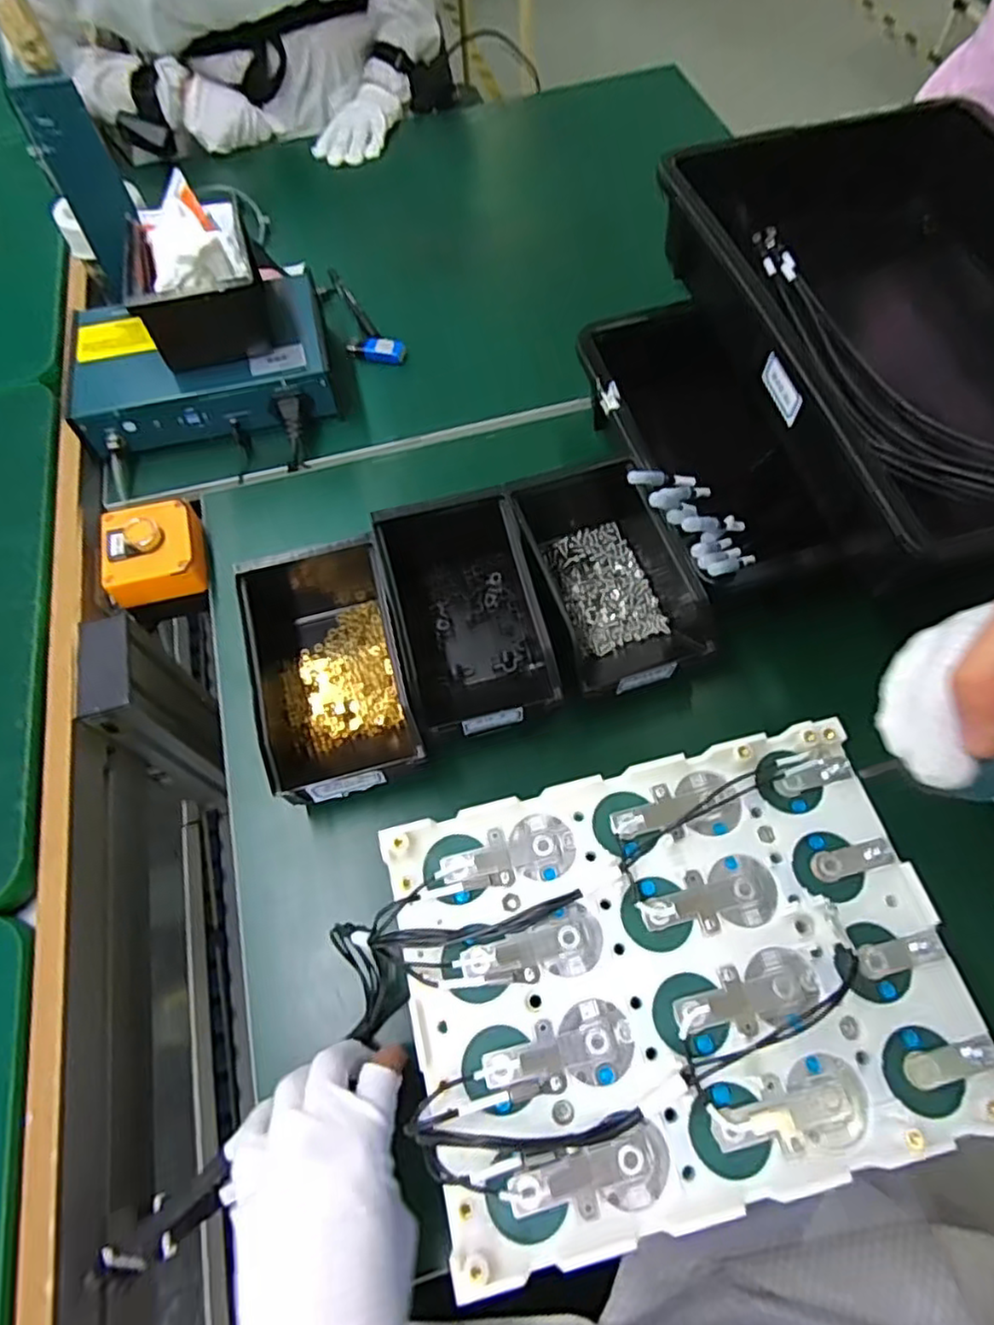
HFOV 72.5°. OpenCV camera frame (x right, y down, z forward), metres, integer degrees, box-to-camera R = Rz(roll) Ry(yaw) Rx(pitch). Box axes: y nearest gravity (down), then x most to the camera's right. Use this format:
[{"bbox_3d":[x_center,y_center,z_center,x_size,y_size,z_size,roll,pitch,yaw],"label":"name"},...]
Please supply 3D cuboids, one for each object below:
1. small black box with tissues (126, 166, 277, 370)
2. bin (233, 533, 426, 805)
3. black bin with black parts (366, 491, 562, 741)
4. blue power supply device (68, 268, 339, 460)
[{"bbox_3d":[-0.268,-0.346,0.607,0.102,0.091,0.147,-16,63,-5],"label":"small black box with tissues"},{"bbox_3d":[-0.124,-0.004,0.499,0.109,0.073,0.201,-17,64,-6],"label":"bin"},{"bbox_3d":[-0.024,-0.043,0.512,0.103,0.070,0.196,-15,63,-5],"label":"black bin with black parts"},{"bbox_3d":[-0.274,-0.288,0.645,0.235,0.059,0.165,-10,63,-2],"label":"blue power supply device"}]

